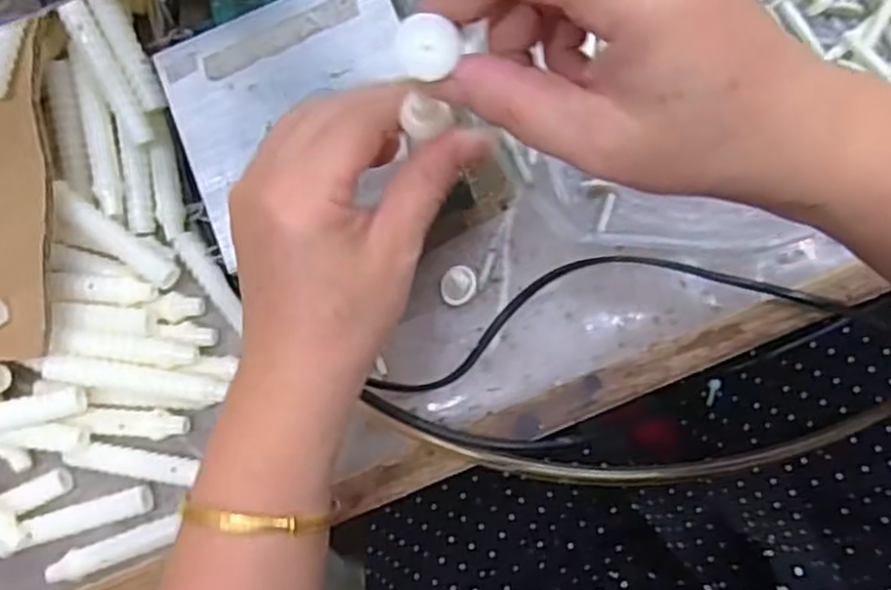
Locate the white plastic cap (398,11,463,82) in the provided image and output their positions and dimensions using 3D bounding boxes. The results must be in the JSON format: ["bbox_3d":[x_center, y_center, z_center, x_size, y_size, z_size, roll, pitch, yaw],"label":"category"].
[{"bbox_3d":[-0.004,-0.070,0.218,0.017,0.005,0.018,-1,83,7],"label":"white plastic cap"}]

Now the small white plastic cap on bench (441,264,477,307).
[{"bbox_3d":[0.006,-0.005,0.398,0.018,0.008,0.019,-12,82,5],"label":"small white plastic cap on bench"}]

